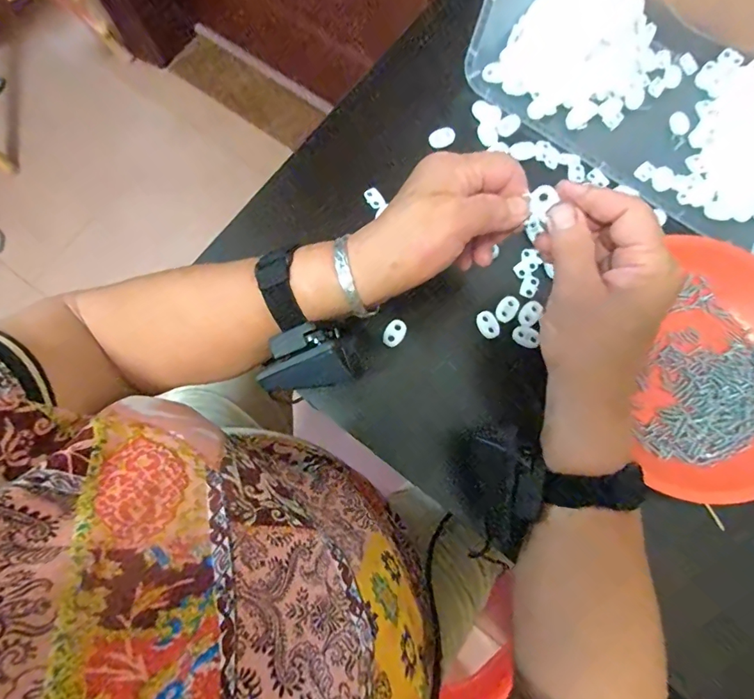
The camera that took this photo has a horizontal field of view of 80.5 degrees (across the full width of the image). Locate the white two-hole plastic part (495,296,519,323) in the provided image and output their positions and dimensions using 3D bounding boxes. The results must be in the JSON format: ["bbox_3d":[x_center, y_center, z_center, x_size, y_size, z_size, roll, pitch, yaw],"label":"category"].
[{"bbox_3d":[0.106,-0.033,0.359,0.015,0.004,0.023,34,81,6],"label":"white two-hole plastic part"}]

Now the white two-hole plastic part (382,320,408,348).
[{"bbox_3d":[0.014,-0.013,0.356,0.016,0.004,0.023,36,81,6],"label":"white two-hole plastic part"}]

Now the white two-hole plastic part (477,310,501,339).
[{"bbox_3d":[0.090,-0.020,0.357,0.016,0.004,0.023,-27,81,-5],"label":"white two-hole plastic part"}]

